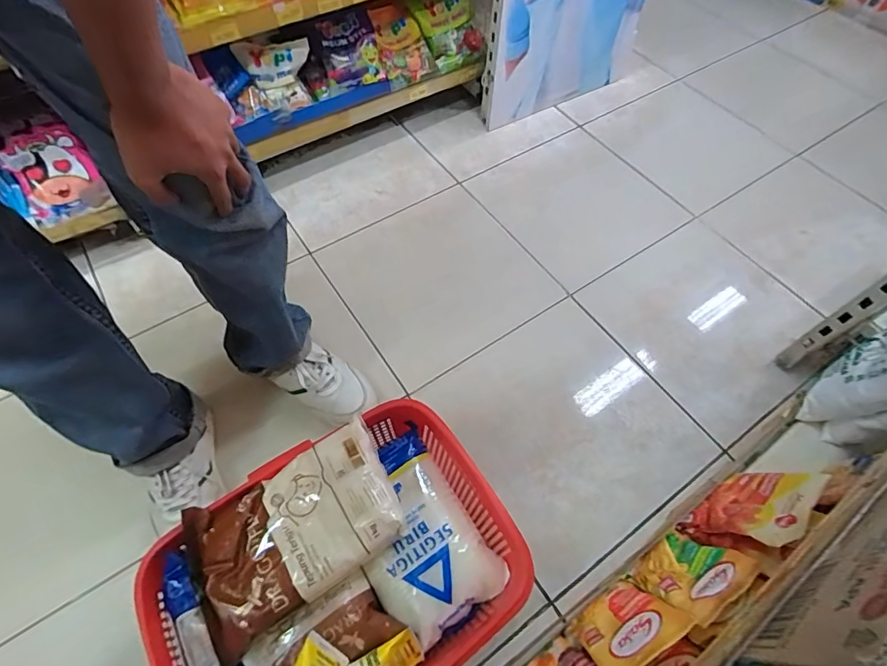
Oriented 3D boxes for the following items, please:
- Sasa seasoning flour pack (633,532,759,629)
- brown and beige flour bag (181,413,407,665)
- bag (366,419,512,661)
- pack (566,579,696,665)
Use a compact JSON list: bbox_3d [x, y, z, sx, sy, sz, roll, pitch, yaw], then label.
[{"bbox_3d":[0.278,0.265,0.512,0.095,0.114,0.014,-27,95,-16],"label":"Sasa seasoning flour pack"},{"bbox_3d":[-0.168,0.220,0.520,0.232,0.042,0.148,-28,65,-16],"label":"brown and beige flour bag"},{"bbox_3d":[-0.036,0.245,0.563,0.141,0.044,0.214,-31,65,-18],"label":"bag"},{"bbox_3d":[0.190,0.309,0.486,0.094,0.103,0.019,-33,100,-14],"label":"pack"}]

